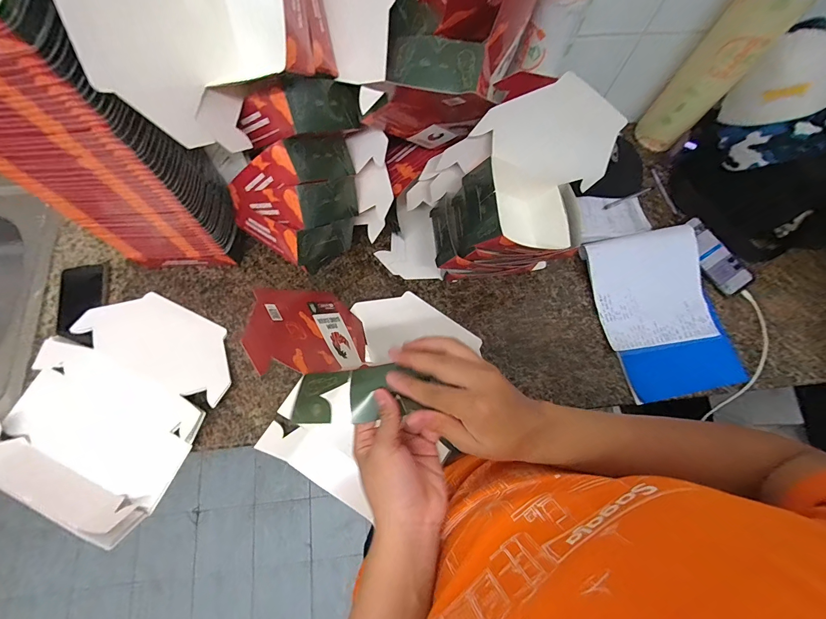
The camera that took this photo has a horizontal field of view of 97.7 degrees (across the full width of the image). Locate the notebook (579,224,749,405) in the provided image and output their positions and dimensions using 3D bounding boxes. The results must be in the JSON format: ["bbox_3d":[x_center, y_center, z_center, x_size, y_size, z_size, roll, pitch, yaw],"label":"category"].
[{"bbox_3d":[0.464,0.001,0.674,0.215,0.042,0.303,-11,72,-6],"label":"notebook"}]

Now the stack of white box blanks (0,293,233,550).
[{"bbox_3d":[-0.481,0.146,0.589,0.286,0.047,0.347,23,72,5],"label":"stack of white box blanks"}]

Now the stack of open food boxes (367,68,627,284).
[{"bbox_3d":[0.138,-0.162,0.599,0.356,0.265,0.188,-17,73,-8],"label":"stack of open food boxes"}]

